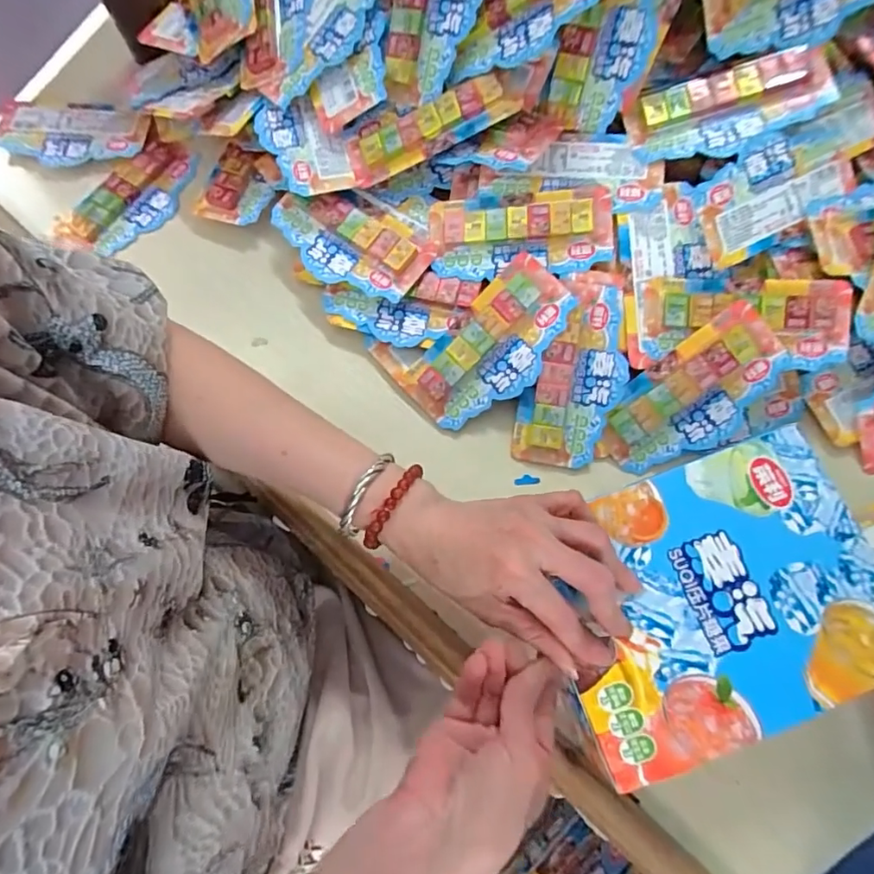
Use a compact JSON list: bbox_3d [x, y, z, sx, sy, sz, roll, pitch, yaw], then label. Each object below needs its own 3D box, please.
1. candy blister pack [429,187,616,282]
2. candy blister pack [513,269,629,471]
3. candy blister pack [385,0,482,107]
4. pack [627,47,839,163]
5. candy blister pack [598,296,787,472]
[{"bbox_3d":[0.068,-0.166,0.425,0.146,0.012,0.068,0,91,10],"label":"candy blister pack"},{"bbox_3d":[0.115,-0.052,0.415,0.068,0.012,0.158,17,92,5],"label":"candy blister pack"},{"bbox_3d":[-0.005,-0.343,0.407,0.076,0.014,0.143,18,112,13],"label":"candy blister pack"},{"bbox_3d":[0.226,-0.253,0.403,0.138,0.019,0.063,-11,73,14],"label":"pack"},{"bbox_3d":[0.198,-0.028,0.406,0.150,0.025,0.072,-44,77,13],"label":"candy blister pack"}]

